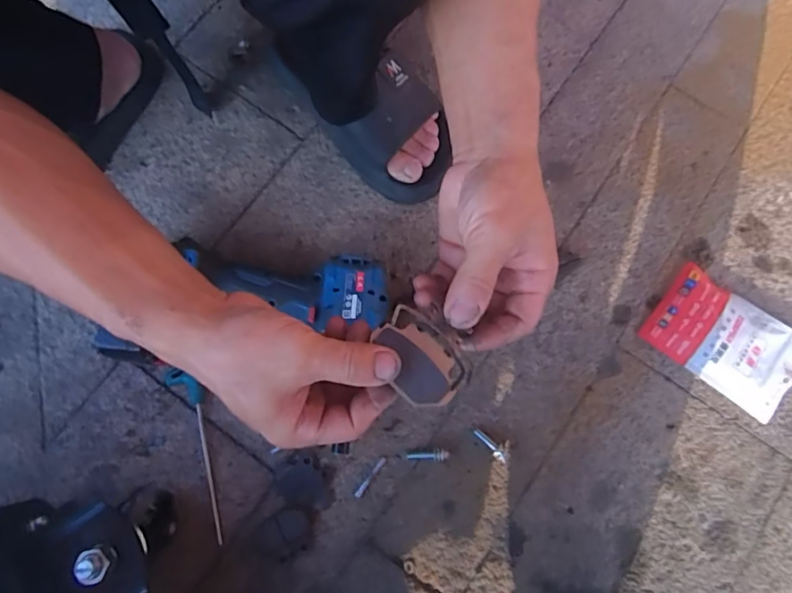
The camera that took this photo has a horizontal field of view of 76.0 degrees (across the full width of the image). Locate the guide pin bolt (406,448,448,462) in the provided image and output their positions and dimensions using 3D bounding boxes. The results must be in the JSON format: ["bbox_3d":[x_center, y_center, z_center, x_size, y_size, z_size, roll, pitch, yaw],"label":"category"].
[{"bbox_3d":[0.030,0.152,0.484,0.040,0.008,0.011,-6,77,12],"label":"guide pin bolt"}]

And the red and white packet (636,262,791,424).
[{"bbox_3d":[0.335,0.043,0.512,0.147,0.015,0.095,37,80,7],"label":"red and white packet"}]

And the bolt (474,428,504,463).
[{"bbox_3d":[0.090,0.143,0.487,0.008,0.006,0.038,-42,66,-9],"label":"bolt"}]

